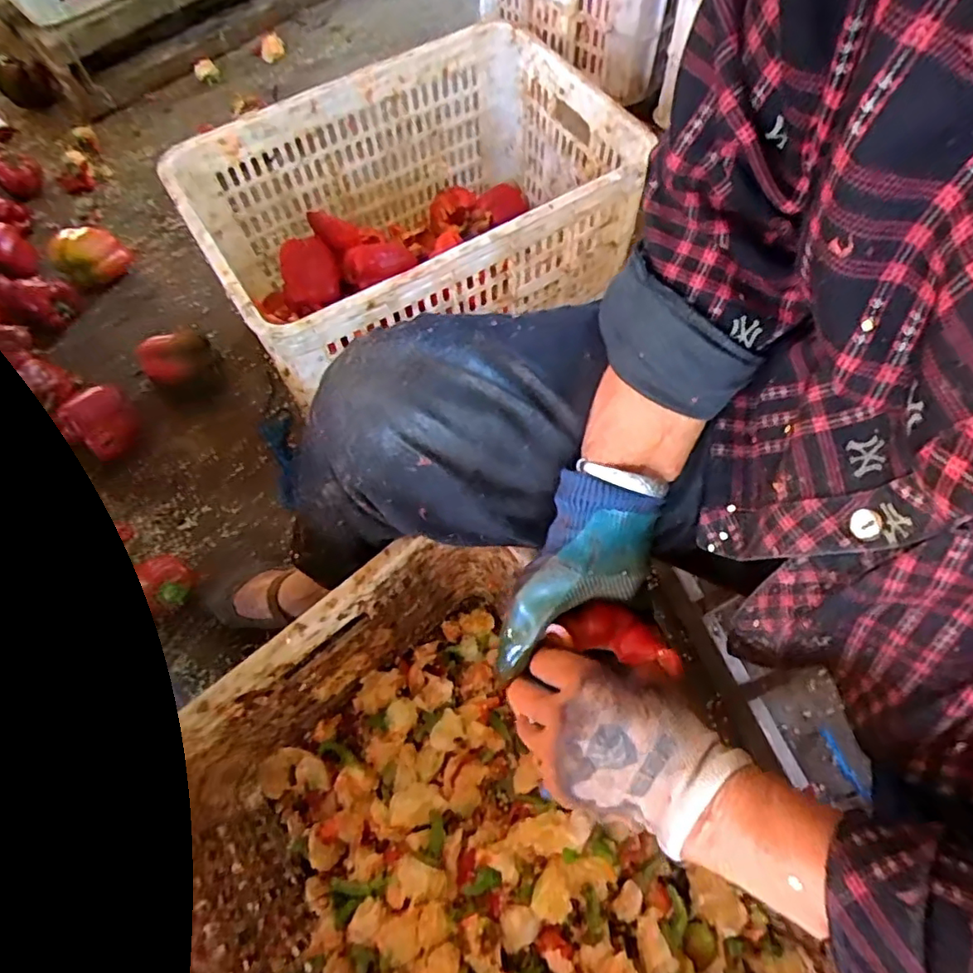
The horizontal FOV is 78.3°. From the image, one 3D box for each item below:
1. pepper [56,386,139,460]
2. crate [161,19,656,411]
[{"bbox_3d":[-0.542,-0.091,0.858,0.077,0.078,0.082,-1,63,3],"label":"pepper"},{"bbox_3d":[-0.089,-0.353,0.831,0.532,0.256,0.365,-31,65,-11],"label":"crate"}]

